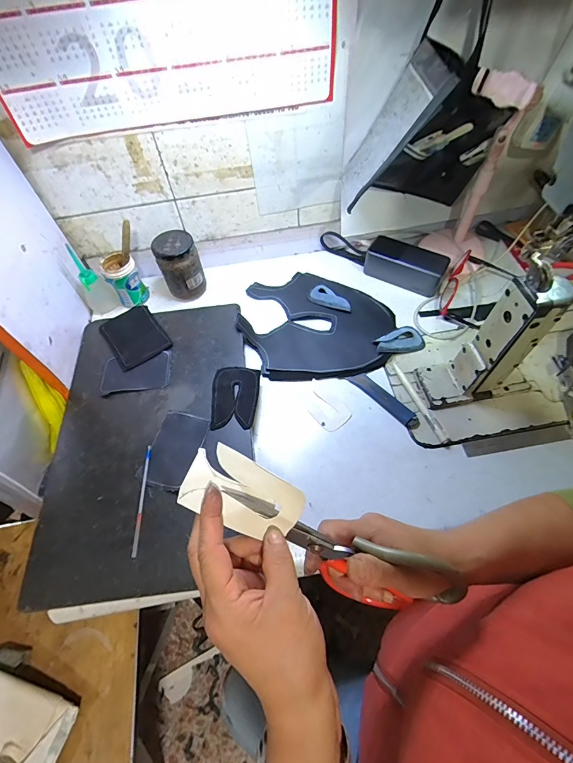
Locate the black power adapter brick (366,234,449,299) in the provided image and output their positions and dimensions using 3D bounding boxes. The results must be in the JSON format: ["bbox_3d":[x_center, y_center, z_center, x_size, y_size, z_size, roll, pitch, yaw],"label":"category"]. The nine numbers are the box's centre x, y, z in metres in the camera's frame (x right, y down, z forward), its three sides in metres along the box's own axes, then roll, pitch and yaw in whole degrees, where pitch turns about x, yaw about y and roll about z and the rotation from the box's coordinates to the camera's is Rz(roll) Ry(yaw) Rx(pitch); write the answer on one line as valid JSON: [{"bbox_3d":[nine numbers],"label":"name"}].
[{"bbox_3d":[0.194,-0.191,0.580,0.125,0.048,0.055,25,62,19],"label":"black power adapter brick"}]

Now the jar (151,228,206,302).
[{"bbox_3d":[-0.173,-0.188,0.585,0.065,0.096,0.058,-23,58,-10],"label":"jar"}]

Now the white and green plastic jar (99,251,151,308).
[{"bbox_3d":[-0.268,-0.169,0.591,0.050,0.077,0.048,-2,57,3],"label":"white and green plastic jar"}]

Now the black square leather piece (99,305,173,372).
[{"bbox_3d":[-0.233,-0.071,0.543,0.079,0.005,0.106,-32,61,-16],"label":"black square leather piece"}]

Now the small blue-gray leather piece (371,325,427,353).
[{"bbox_3d":[0.169,-0.063,0.530,0.075,0.010,0.040,-16,57,-6],"label":"small blue-gray leather piece"}]

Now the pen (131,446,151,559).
[{"bbox_3d":[-0.169,0.136,0.414,0.007,0.005,0.124,-5,57,1],"label":"pen"}]

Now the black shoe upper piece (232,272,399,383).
[{"bbox_3d":[0.048,-0.102,0.566,0.229,0.022,0.211,-2,57,3],"label":"black shoe upper piece"}]

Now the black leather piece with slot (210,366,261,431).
[{"bbox_3d":[-0.070,0.021,0.480,0.062,0.006,0.091,0,57,4],"label":"black leather piece with slot"}]

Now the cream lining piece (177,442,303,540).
[{"bbox_3d":[-0.031,0.081,0.253,0.084,0.023,0.046,25,89,2],"label":"cream lining piece"}]

